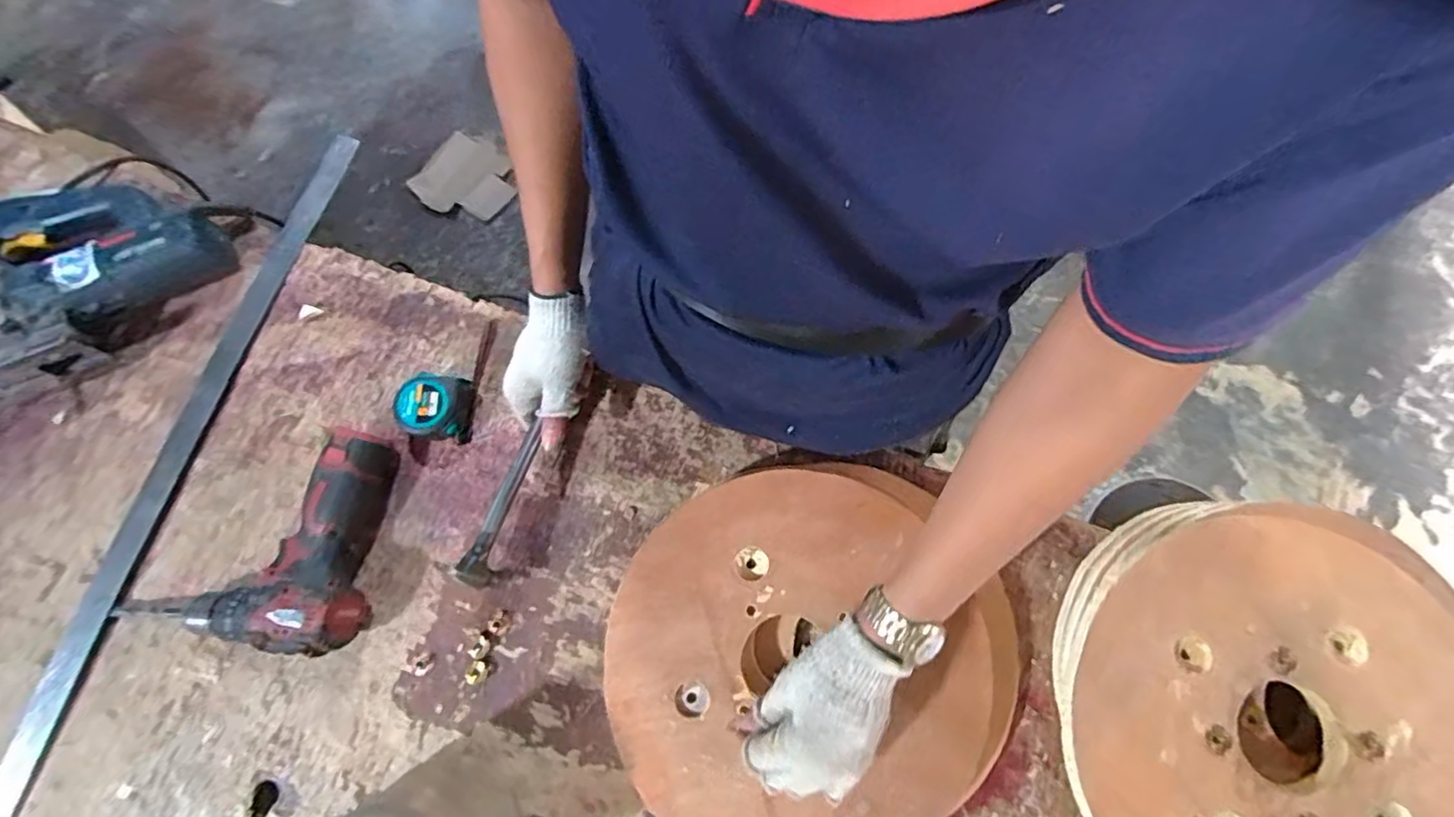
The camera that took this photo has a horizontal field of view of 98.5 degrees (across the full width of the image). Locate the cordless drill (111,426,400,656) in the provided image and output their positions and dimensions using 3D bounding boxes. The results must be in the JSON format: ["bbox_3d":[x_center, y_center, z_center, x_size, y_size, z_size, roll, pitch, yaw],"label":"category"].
[{"bbox_3d":[-0.430,0.110,0.568,0.217,0.060,0.193,5,77,1],"label":"cordless drill"}]

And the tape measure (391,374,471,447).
[{"bbox_3d":[-0.281,-0.001,0.604,0.061,0.048,0.060,6,77,1],"label":"tape measure"}]

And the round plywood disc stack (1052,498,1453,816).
[{"bbox_3d":[0.434,0.244,0.518,0.313,0.108,0.357,42,80,9],"label":"round plywood disc stack"}]

